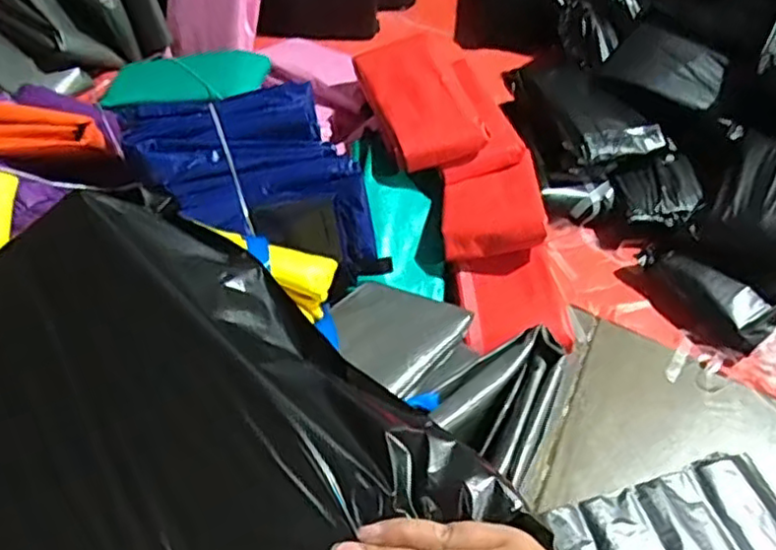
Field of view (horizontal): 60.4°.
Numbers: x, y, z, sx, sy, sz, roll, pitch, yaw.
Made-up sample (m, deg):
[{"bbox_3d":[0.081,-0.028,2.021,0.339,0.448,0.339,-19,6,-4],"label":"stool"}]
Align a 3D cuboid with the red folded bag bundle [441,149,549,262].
[{"bbox_3d":[0.185,-0.105,1.146,0.198,0.073,0.174,-4,51,-10],"label":"red folded bag bundle"}]

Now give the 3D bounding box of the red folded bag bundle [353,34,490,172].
[{"bbox_3d":[0.060,-0.330,1.233,0.171,0.091,0.308,-13,53,-17],"label":"red folded bag bundle"}]

